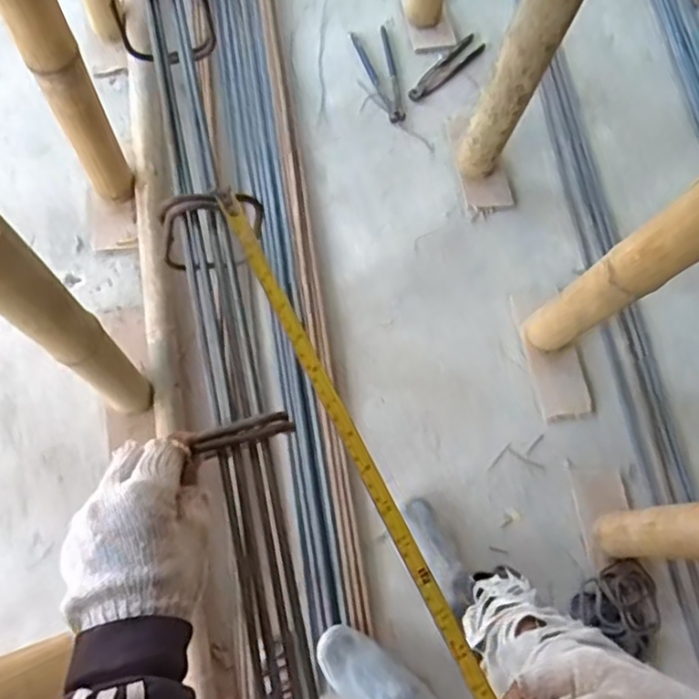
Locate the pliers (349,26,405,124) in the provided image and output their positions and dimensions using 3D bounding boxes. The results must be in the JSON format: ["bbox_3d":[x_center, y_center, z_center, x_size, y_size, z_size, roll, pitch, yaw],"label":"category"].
[{"bbox_3d":[0.078,-0.635,1.610,0.082,0.013,0.246,-17,78,-5],"label":"pliers"}]

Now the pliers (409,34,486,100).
[{"bbox_3d":[0.226,-0.658,1.629,0.217,0.035,0.044,-41,81,-10],"label":"pliers"}]

